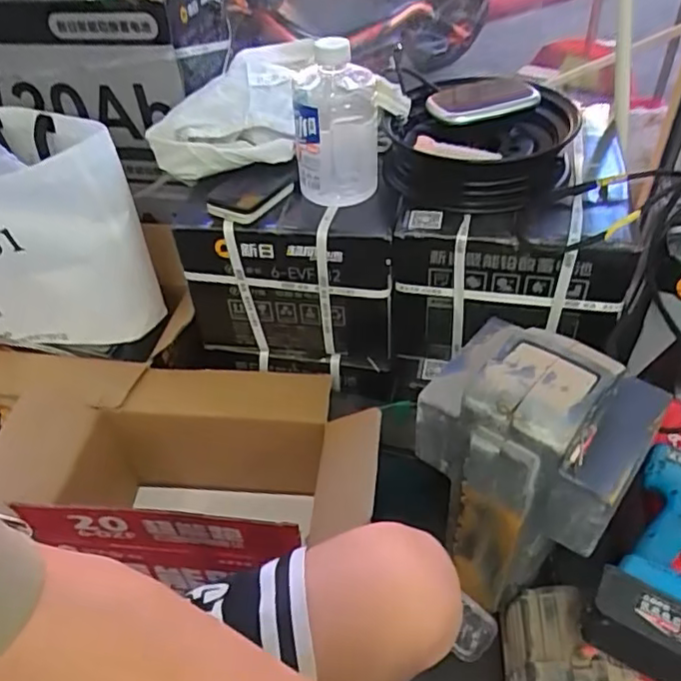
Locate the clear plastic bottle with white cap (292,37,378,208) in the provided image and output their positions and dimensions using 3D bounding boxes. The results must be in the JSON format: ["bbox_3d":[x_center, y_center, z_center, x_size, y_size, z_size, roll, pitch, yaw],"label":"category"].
[{"bbox_3d":[-0.006,-0.254,0.725,0.098,0.178,0.077,-4,44,1],"label":"clear plastic bottle with white cap"}]

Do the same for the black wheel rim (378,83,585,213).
[{"bbox_3d":[0.173,-0.249,0.789,0.225,0.074,0.205,9,46,13],"label":"black wheel rim"}]

